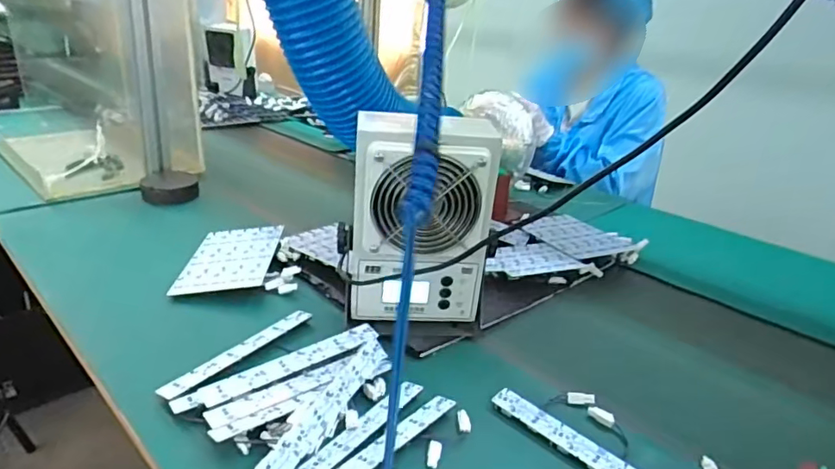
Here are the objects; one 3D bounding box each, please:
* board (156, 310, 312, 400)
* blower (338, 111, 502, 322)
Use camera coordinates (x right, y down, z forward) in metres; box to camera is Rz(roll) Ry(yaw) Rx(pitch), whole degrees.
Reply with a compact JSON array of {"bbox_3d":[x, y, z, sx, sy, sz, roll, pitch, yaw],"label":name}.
[{"bbox_3d":[-0.191,0.125,0.598,0.026,0.005,0.187,18,27,27],"label":"board"},{"bbox_3d":[-0.001,0.001,0.621,0.163,0.251,0.075,1,23,-8],"label":"blower"}]

